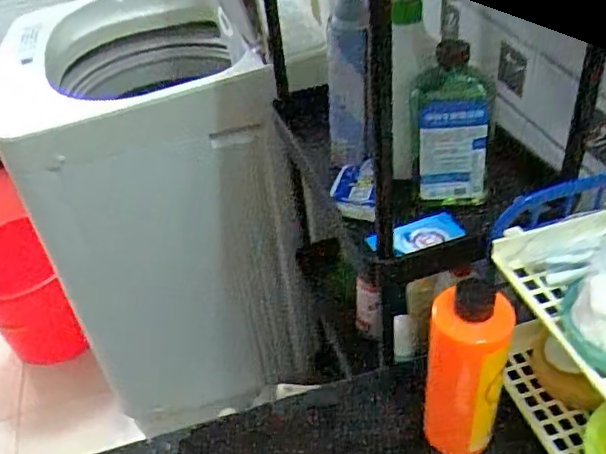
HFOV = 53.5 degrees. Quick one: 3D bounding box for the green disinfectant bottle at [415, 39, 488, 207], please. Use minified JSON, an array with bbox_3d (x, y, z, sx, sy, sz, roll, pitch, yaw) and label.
[{"bbox_3d":[0.139,-0.092,0.562,0.066,0.162,0.050,2,41,10],"label":"green disinfectant bottle"}]

